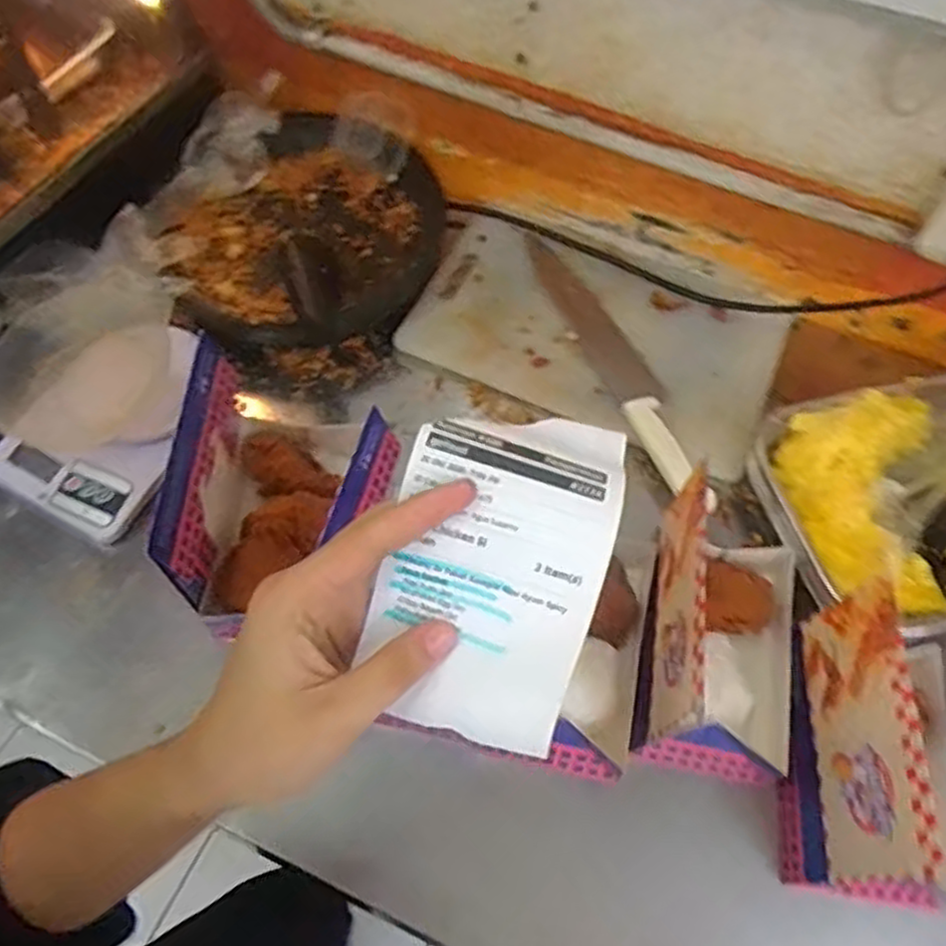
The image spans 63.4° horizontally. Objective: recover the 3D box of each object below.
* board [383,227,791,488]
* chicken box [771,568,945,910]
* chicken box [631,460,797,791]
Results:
[{"bbox_3d":[0.121,-0.139,0.771,0.351,0.021,0.209,23,60,12],"label":"board"},{"bbox_3d":[0.283,0.181,0.506,0.106,0.146,0.170,9,60,2],"label":"chicken box"},{"bbox_3d":[0.188,0.108,0.544,0.116,0.143,0.174,12,61,4],"label":"chicken box"}]

